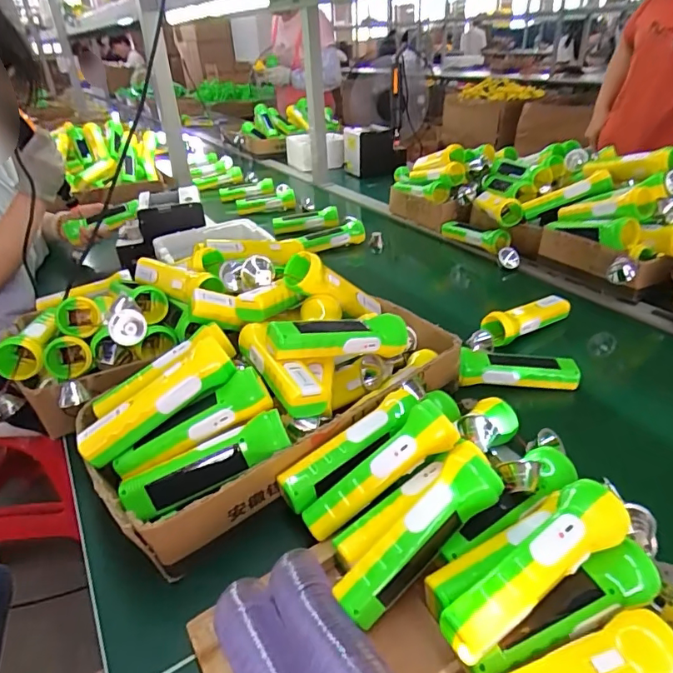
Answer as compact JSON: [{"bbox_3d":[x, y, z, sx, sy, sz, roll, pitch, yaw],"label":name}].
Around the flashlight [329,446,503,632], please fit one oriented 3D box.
[{"bbox_3d":[0.069,0.164,0.406,0.162,0.042,0.044,-42,43,-13],"label":"flashlight"}]

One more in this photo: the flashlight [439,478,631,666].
[{"bbox_3d":[0.149,0.174,0.357,0.163,0.048,0.050,-30,40,-24],"label":"flashlight"}]

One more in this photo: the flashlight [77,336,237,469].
[{"bbox_3d":[-0.181,0.066,0.493,0.160,0.043,0.042,-38,42,-17],"label":"flashlight"}]

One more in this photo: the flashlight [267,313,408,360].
[{"bbox_3d":[0.003,0.001,0.554,0.163,0.043,0.040,-3,28,-27],"label":"flashlight"}]

